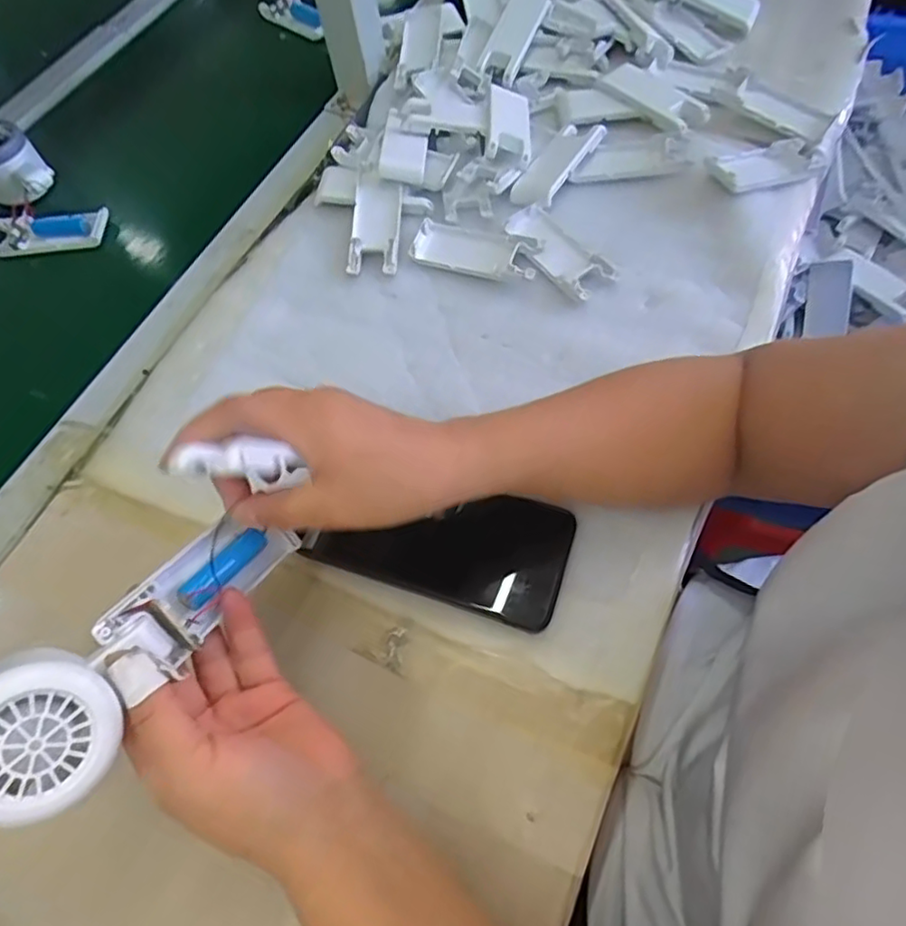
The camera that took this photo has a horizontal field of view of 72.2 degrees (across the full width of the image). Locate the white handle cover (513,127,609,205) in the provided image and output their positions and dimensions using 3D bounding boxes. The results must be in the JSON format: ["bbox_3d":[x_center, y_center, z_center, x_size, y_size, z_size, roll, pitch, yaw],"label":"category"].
[{"bbox_3d":[0.089,-0.258,0.529,0.039,0.010,0.100,30,68,17],"label":"white handle cover"}]

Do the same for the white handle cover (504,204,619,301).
[{"bbox_3d":[0.084,-0.169,0.490,0.042,0.008,0.098,-34,66,-13],"label":"white handle cover"}]

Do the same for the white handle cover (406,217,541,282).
[{"bbox_3d":[0.018,-0.170,0.494,0.104,0.014,0.042,22,66,14],"label":"white handle cover"}]

